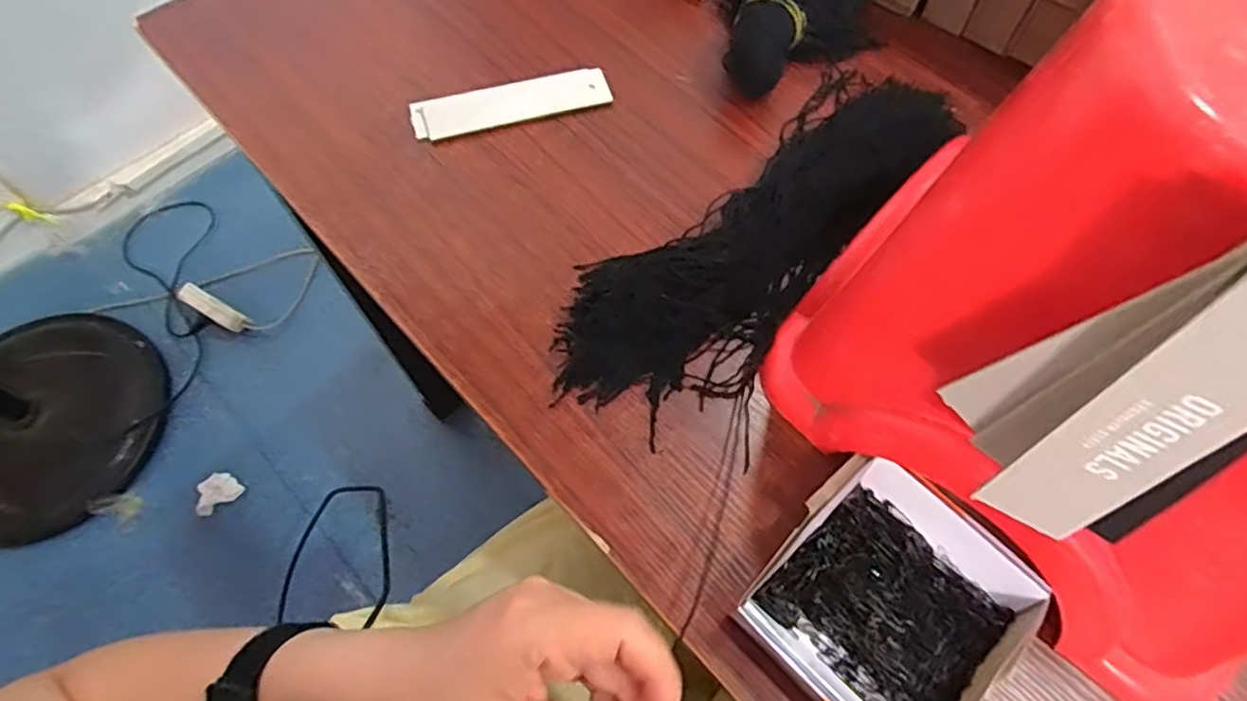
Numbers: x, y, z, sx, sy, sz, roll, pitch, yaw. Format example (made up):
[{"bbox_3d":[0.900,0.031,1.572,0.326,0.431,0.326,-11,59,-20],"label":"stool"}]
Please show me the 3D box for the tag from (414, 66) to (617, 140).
[{"bbox_3d":[-0.077,-0.171,0.465,0.135,0.006,0.033,-15,79,-8],"label":"tag"}]

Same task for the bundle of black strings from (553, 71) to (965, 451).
[{"bbox_3d":[0.092,-0.081,0.408,0.319,0.022,0.109,-40,71,-18],"label":"bundle of black strings"}]

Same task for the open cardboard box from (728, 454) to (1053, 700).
[{"bbox_3d":[0.121,0.119,0.312,0.103,0.031,0.113,41,70,17],"label":"open cardboard box"}]

